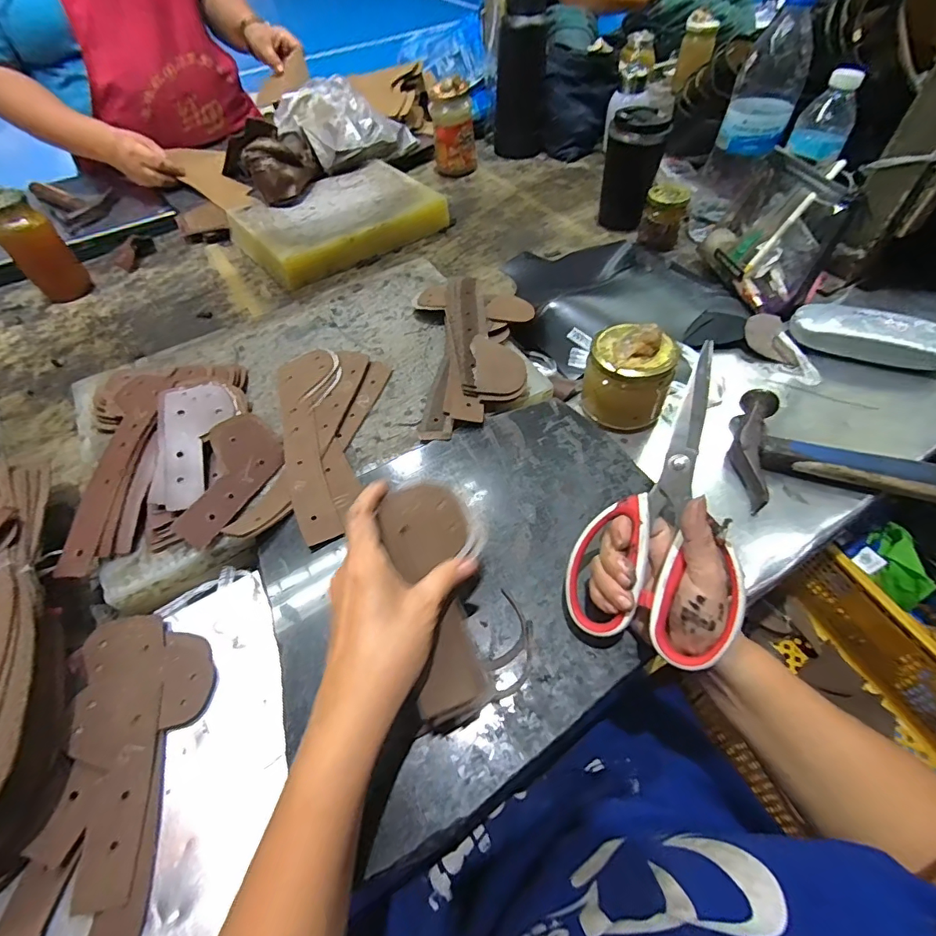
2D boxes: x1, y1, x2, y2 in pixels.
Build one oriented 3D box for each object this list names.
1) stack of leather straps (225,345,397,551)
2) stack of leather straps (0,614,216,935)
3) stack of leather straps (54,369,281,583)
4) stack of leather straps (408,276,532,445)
[{"bbox_3d":[-0.151,-0.033,0.470,0.122,0.030,0.227,1,54,4],"label":"stack of leather straps"},{"bbox_3d":[-0.249,0.223,0.328,0.099,0.018,0.237,-6,54,0],"label":"stack of leather straps"},{"bbox_3d":[-0.277,-0.027,0.450,0.179,0.047,0.225,-14,54,-7],"label":"stack of leather straps"},{"bbox_3d":[0.011,-0.135,0.523,0.132,0.037,0.240,-5,54,0],"label":"stack of leather straps"}]

